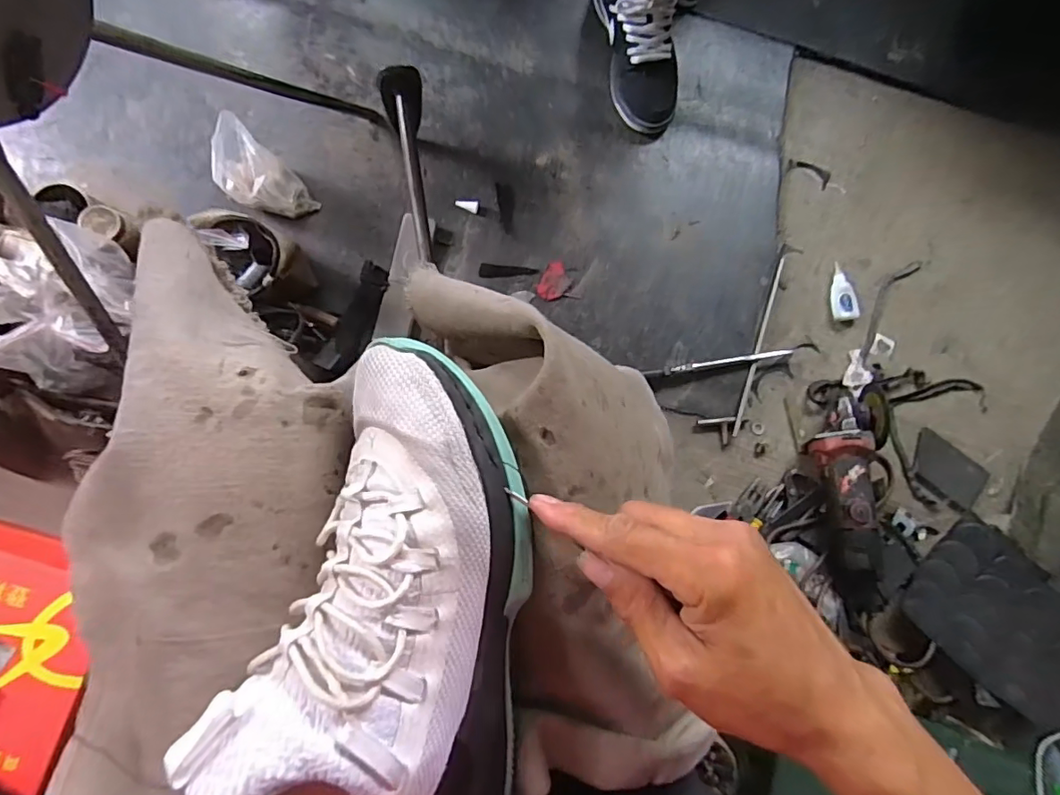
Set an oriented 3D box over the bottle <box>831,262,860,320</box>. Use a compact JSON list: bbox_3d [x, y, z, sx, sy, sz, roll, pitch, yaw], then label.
[{"bbox_3d":[0.471,-0.159,0.810,0.033,0.016,0.087,-3,88,-5],"label":"bottle"}]

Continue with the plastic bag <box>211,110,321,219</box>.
[{"bbox_3d":[-0.345,-0.279,0.680,0.110,0.081,0.081,43,81,1],"label":"plastic bag"}]

